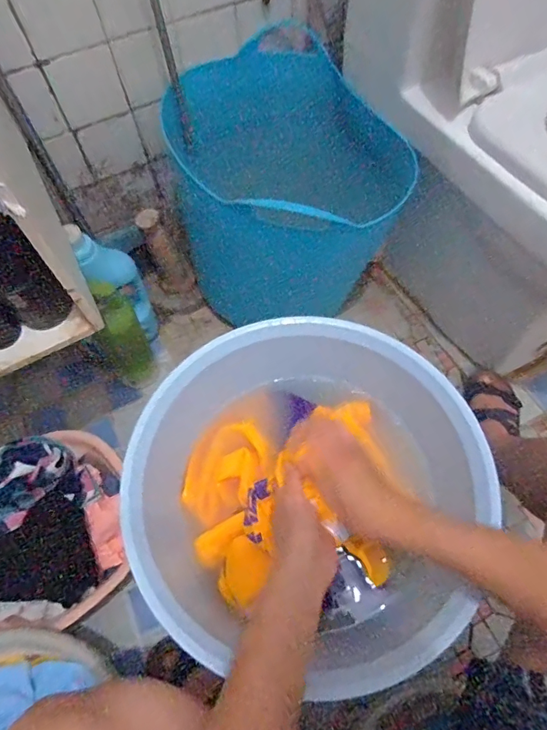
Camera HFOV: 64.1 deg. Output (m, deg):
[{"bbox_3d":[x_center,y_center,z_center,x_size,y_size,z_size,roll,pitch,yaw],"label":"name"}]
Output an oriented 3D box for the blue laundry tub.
[{"bbox_3d":[0.029,-0.346,0.909,0.446,0.394,0.347,-26,64,-10],"label":"blue laundry tub"}]

